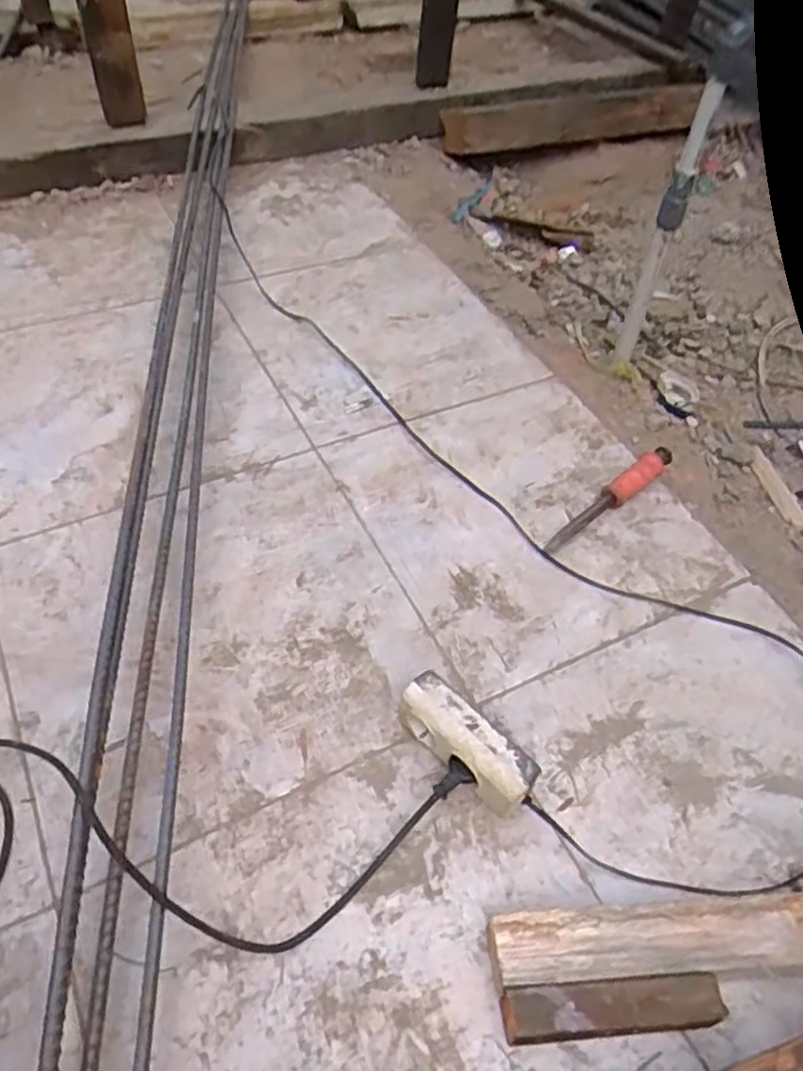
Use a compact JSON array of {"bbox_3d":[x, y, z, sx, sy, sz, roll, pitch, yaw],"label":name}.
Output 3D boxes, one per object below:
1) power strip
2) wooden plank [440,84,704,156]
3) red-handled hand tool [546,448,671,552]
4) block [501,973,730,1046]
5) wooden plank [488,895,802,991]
[{"bbox_3d":[0.056,0.192,0.669,0.049,0.063,0.134,-33,60,-28],"label":"power strip"},{"bbox_3d":[0.361,-0.855,1.526,0.563,0.039,0.111,-11,84,-13],"label":"wooden plank"},{"bbox_3d":[0.257,-0.047,0.904,0.237,0.036,0.025,-33,60,-28],"label":"red-handled hand tool"},{"bbox_3d":[0.155,0.354,0.553,0.158,0.045,0.033,-1,50,-6],"label":"block"},{"bbox_3d":[0.254,0.324,0.593,0.364,0.036,0.051,0,50,-5],"label":"wooden plank"}]

